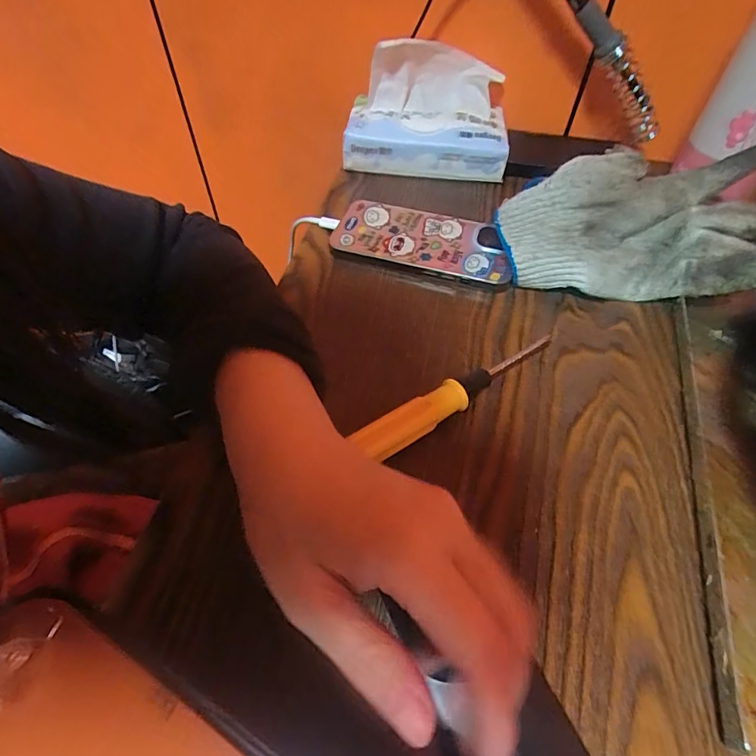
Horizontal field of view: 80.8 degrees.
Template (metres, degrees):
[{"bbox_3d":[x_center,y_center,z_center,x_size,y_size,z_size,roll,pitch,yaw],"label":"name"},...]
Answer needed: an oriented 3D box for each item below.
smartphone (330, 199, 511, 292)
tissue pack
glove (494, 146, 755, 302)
[{"bbox_3d":[0.034,-0.108,0.347,0.139,0.008,0.064,15,65,12],"label":"smartphone"},{"bbox_3d":[0.043,-0.245,0.413,0.148,0.105,0.078,3,53,0],"label":"tissue pack"},{"bbox_3d":[0.181,-0.100,0.305,0.191,0.073,0.091,8,55,5],"label":"glove"}]

